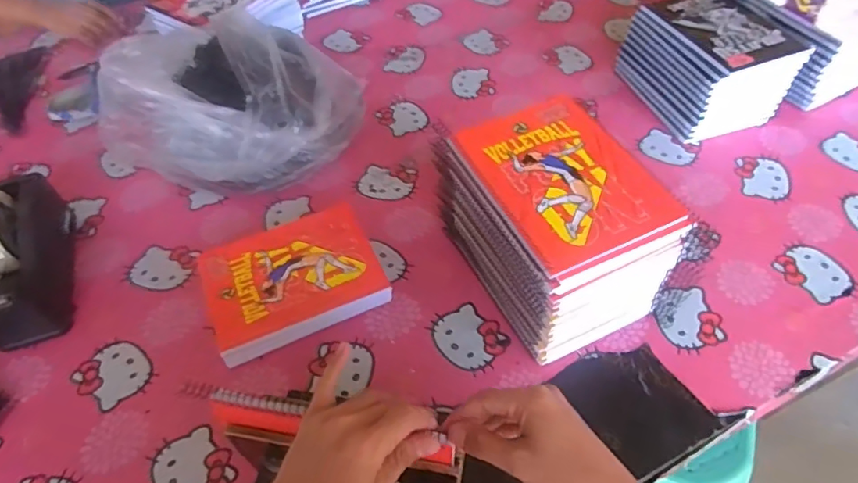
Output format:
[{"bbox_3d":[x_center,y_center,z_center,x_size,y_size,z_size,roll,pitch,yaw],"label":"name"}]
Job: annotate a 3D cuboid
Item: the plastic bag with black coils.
[{"bbox_3d":[-0.265,-0.202,0.747,0.294,0.175,0.216,14,54,13],"label":"plastic bag with black coils"}]

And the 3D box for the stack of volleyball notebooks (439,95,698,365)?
[{"bbox_3d":[0.138,-0.012,0.615,0.163,0.185,0.212,-22,54,-14],"label":"stack of volleyball notebooks"}]

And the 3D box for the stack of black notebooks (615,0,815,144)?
[{"bbox_3d":[0.429,-0.279,0.854,0.185,0.119,0.214,-18,52,-11],"label":"stack of black notebooks"}]

